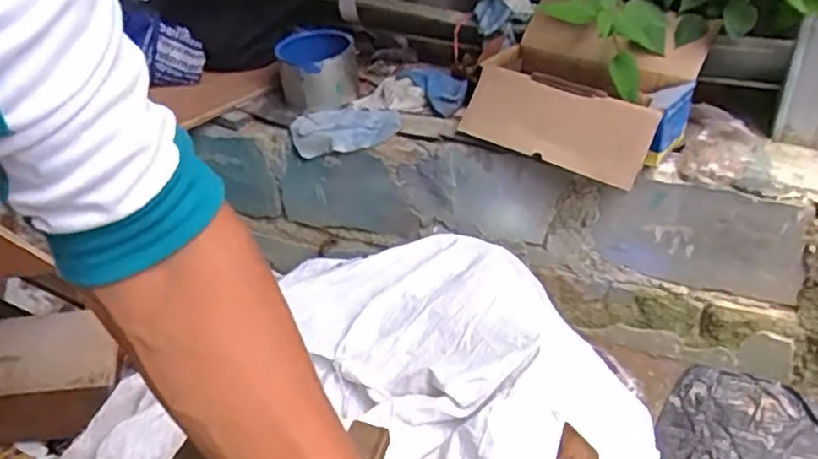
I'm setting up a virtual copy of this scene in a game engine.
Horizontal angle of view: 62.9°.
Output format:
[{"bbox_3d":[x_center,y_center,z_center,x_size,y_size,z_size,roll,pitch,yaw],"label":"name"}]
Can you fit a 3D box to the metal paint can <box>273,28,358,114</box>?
[{"bbox_3d":[-0.181,-0.318,1.332,0.146,0.130,0.157,-5,38,4],"label":"metal paint can"}]

